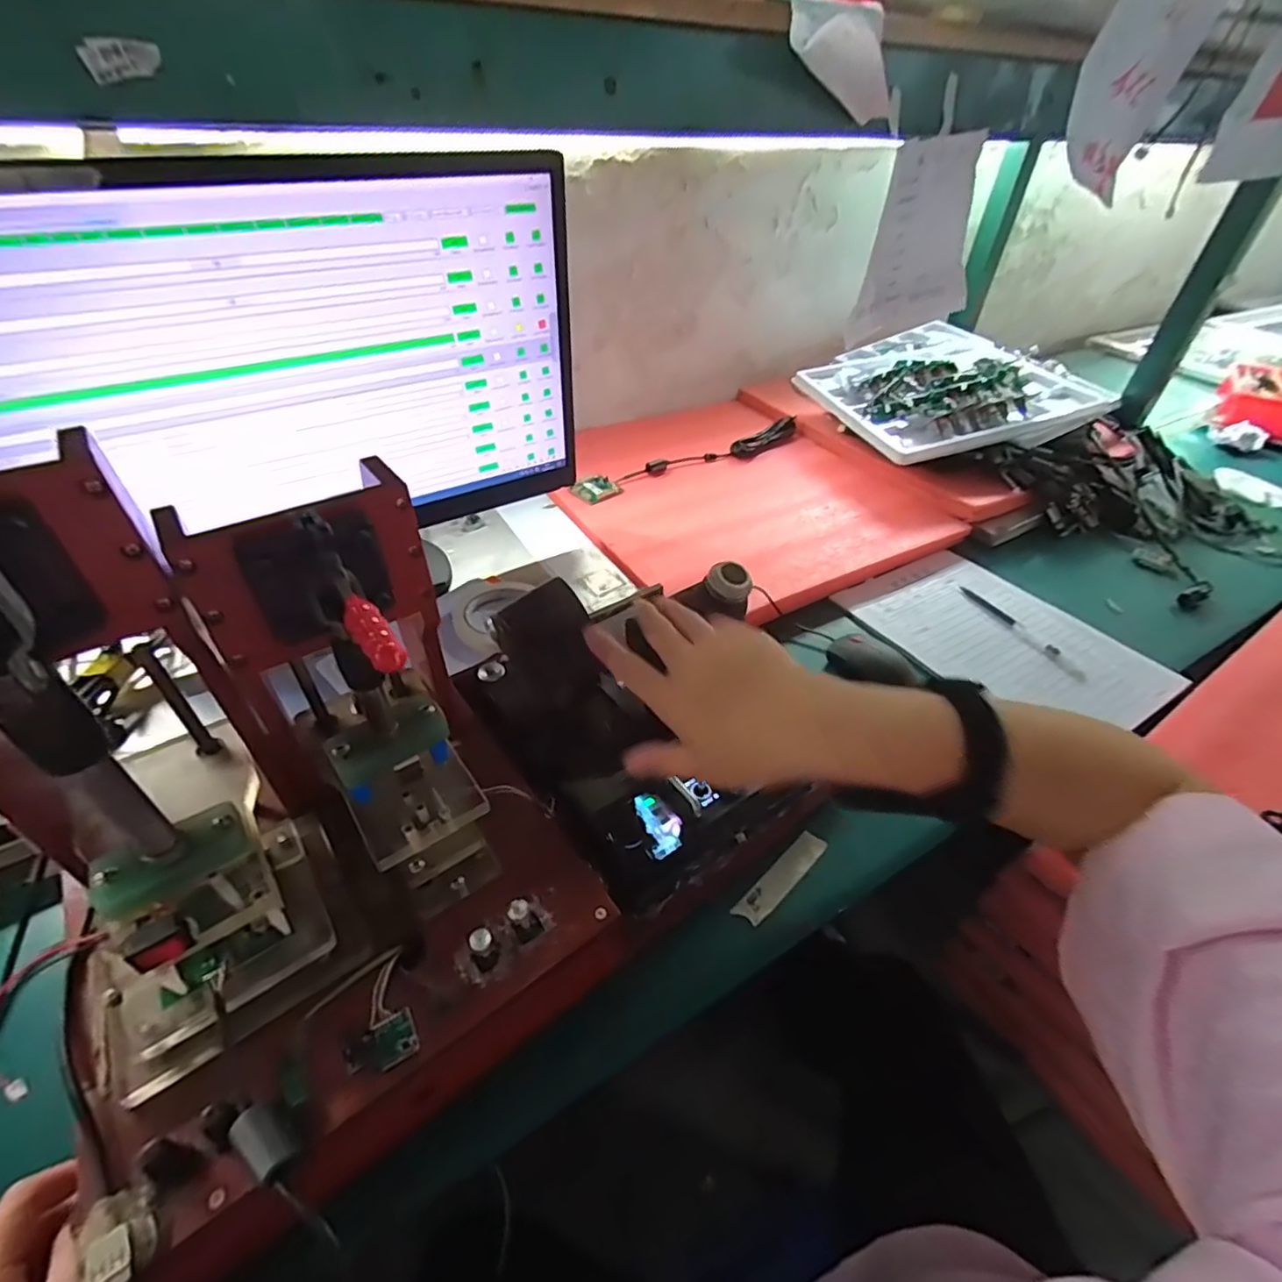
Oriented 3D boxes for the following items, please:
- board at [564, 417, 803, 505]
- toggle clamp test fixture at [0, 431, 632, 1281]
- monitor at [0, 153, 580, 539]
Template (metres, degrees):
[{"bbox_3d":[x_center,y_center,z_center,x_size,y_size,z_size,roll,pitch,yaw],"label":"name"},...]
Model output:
[{"bbox_3d":[0.084,-0.276,0.894,0.397,0.028,0.059,-22,47,-24],"label":"board"},{"bbox_3d":[-0.164,0.063,0.266,0.243,0.274,0.214,-30,51,-31],"label":"toggle clamp test fixture"},{"bbox_3d":[-0.288,-0.220,0.509,0.487,0.292,0.056,-23,47,-25],"label":"monitor"}]

